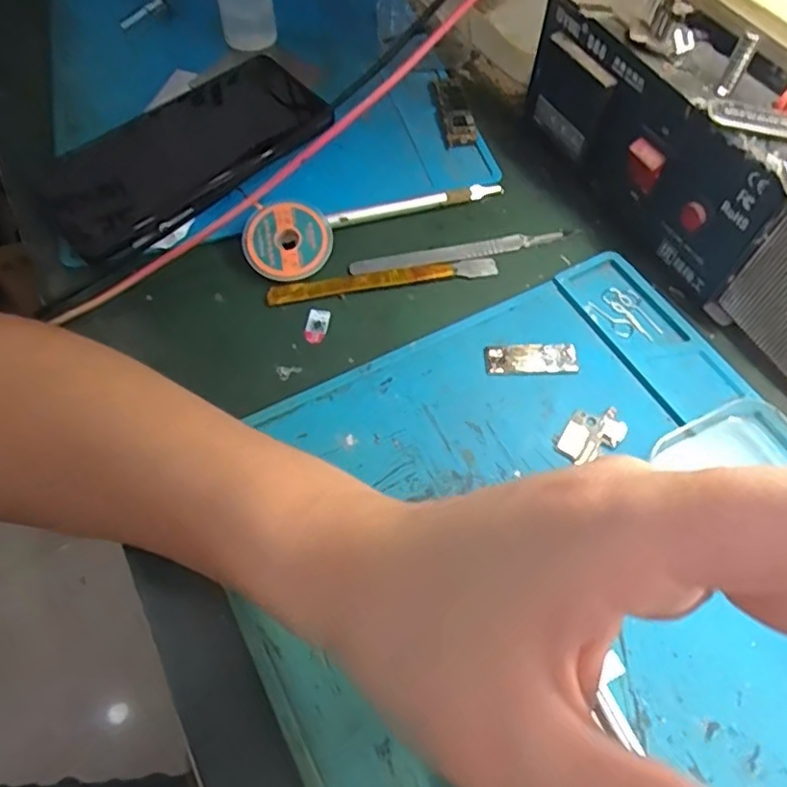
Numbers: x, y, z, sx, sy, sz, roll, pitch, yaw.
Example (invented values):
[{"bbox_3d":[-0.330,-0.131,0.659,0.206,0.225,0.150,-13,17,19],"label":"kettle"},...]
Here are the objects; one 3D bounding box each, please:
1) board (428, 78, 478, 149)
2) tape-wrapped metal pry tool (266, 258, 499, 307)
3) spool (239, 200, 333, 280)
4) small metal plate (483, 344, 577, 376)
[{"bbox_3d":[0.037,-0.177,0.384,0.020,0.009,0.060,-9,60,-5],"label":"board"},{"bbox_3d":[-0.005,-0.059,0.315,0.118,0.009,0.014,-9,60,-6],"label":"tape-wrapped metal pry tool"},{"bbox_3d":[-0.054,-0.078,0.313,0.043,0.007,0.039,1,86,-10],"label":"spool"},{"bbox_3d":[0.065,-0.017,0.292,0.042,0.004,0.015,-1,60,-1],"label":"small metal plate"}]

